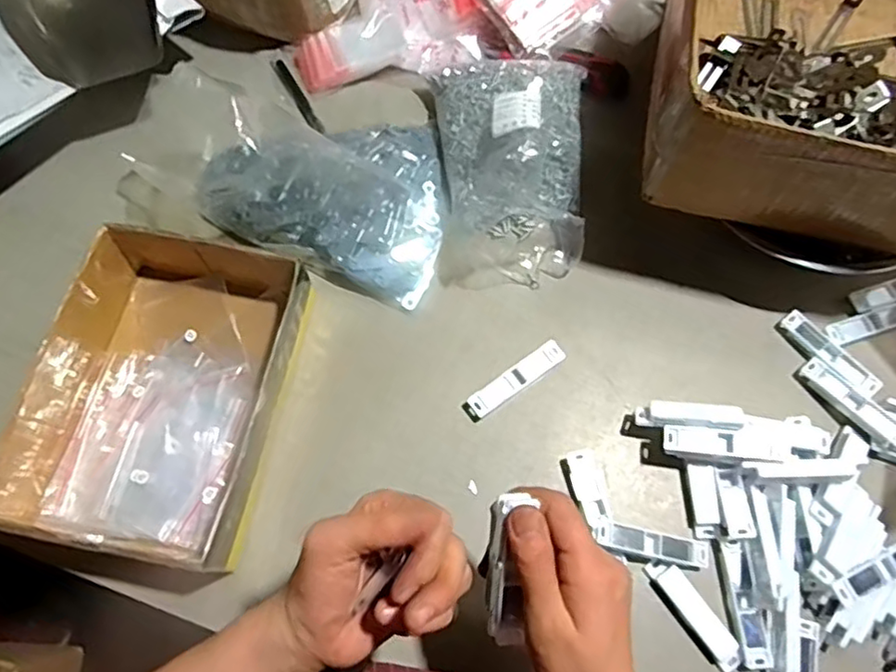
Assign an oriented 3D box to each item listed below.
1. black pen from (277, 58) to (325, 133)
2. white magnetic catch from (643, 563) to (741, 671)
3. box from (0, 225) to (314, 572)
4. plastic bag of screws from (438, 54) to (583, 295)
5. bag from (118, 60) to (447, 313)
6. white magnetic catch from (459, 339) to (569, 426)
[{"bbox_3d":[-0.158,-0.254,0.670,0.011,0.007,0.103,-28,72,-10],"label":"black pen"},{"bbox_3d":[0.189,0.212,0.489,0.022,0.011,0.088,-35,74,-12],"label":"white magnetic catch"},{"bbox_3d":[-0.233,0.044,0.519,0.189,0.073,0.244,10,70,3],"label":"box"},{"bbox_3d":[0.058,-0.167,0.592,0.142,0.080,0.227,3,70,1],"label":"plastic bag of screws"},{"bbox_3d":[-0.153,-0.163,0.606,0.322,0.059,0.183,17,71,6],"label":"bag"},{"bbox_3d":[0.058,0.039,0.552,0.099,0.010,0.022,-34,73,-12],"label":"white magnetic catch"}]

